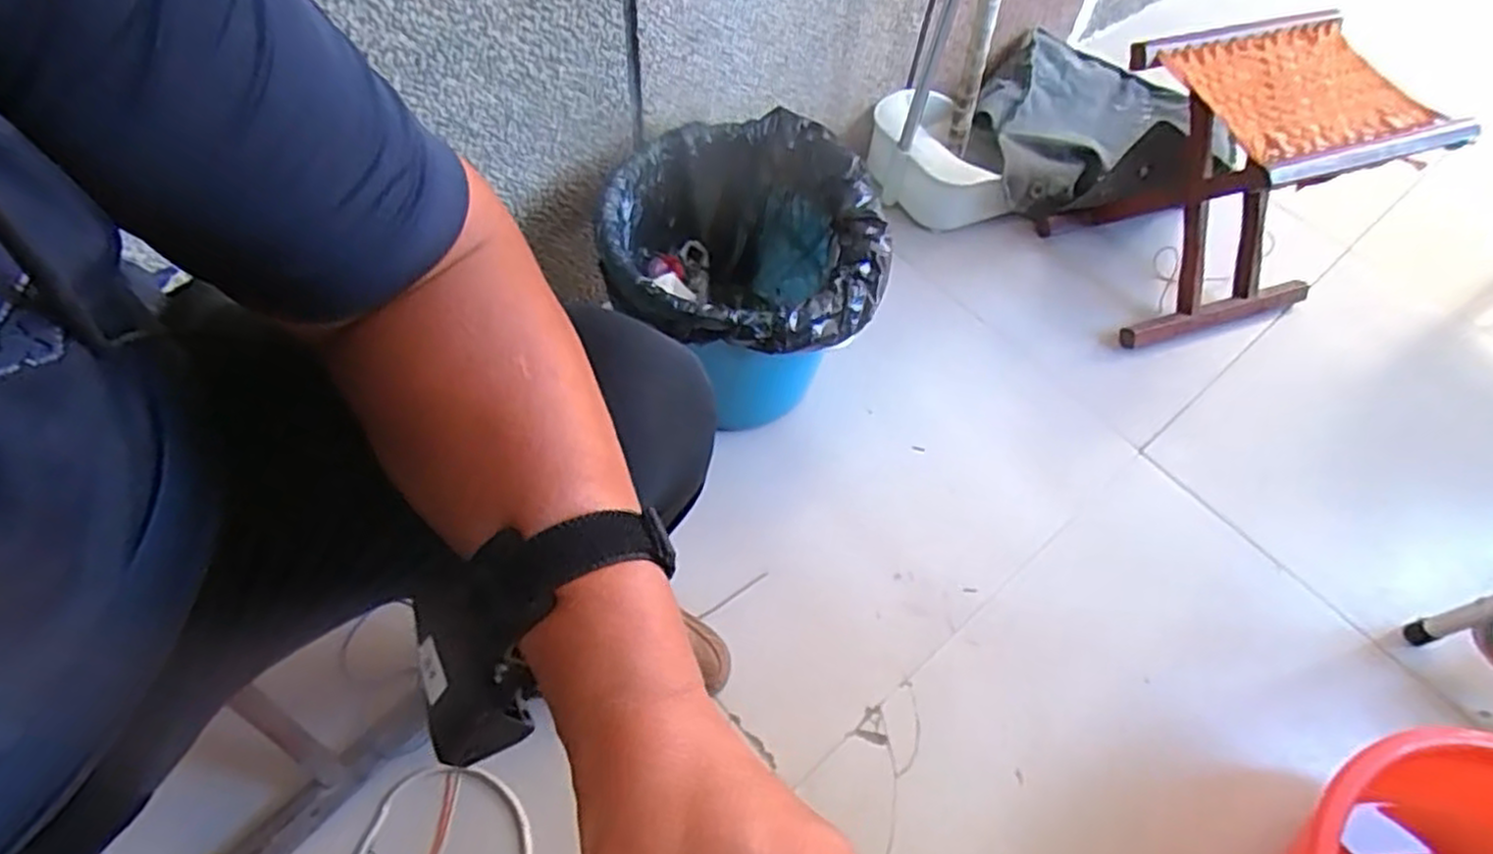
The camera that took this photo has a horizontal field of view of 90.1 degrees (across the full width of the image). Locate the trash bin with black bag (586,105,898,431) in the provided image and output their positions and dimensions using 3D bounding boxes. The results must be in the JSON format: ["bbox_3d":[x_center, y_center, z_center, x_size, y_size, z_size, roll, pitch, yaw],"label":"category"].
[{"bbox_3d":[0.002,-0.160,0.855,0.285,0.251,0.287,2,58,-4],"label":"trash bin with black bag"}]

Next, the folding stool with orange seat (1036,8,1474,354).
[{"bbox_3d":[0.637,-0.314,0.998,0.294,0.328,0.271,-15,60,-14],"label":"folding stool with orange seat"}]

